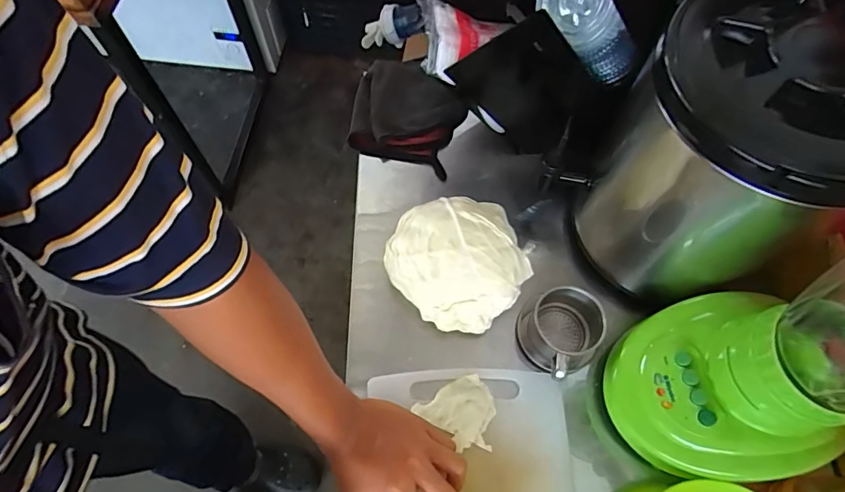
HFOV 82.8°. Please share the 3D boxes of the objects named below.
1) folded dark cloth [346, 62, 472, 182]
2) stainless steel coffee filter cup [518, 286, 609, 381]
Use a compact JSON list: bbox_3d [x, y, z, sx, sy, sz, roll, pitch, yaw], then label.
[{"bbox_3d":[-0.024,-0.190,0.677,0.159,0.034,0.163,15,65,6],"label":"folded dark cloth"},{"bbox_3d":[0.154,0.093,0.532,0.081,0.073,0.083,1,65,-1],"label":"stainless steel coffee filter cup"}]

